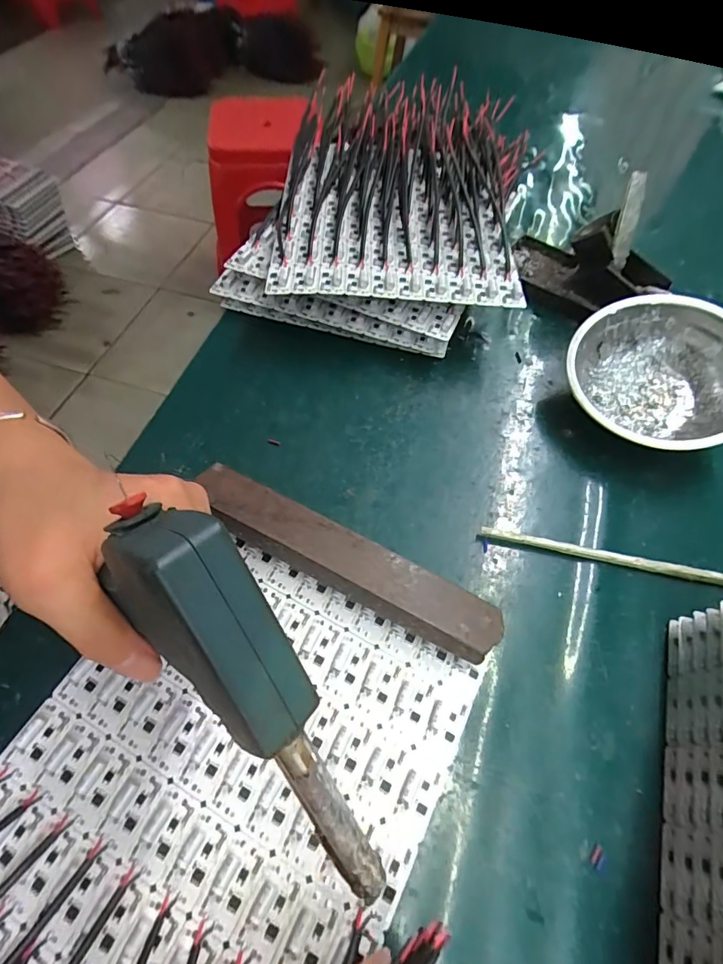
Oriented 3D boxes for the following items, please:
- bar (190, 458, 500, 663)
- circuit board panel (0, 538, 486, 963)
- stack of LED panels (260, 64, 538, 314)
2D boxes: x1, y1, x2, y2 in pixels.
[{"bbox_3d":[-0.015,0.046,0.276,0.196,0.028,0.038,25,61,13],"label":"bar"},{"bbox_3d":[-0.071,0.150,0.224,0.193,0.012,0.224,25,61,13],"label":"circuit board panel"},{"bbox_3d":[0.047,-0.295,0.454,0.227,0.086,0.391,12,60,6],"label":"stack of LED panels"}]

